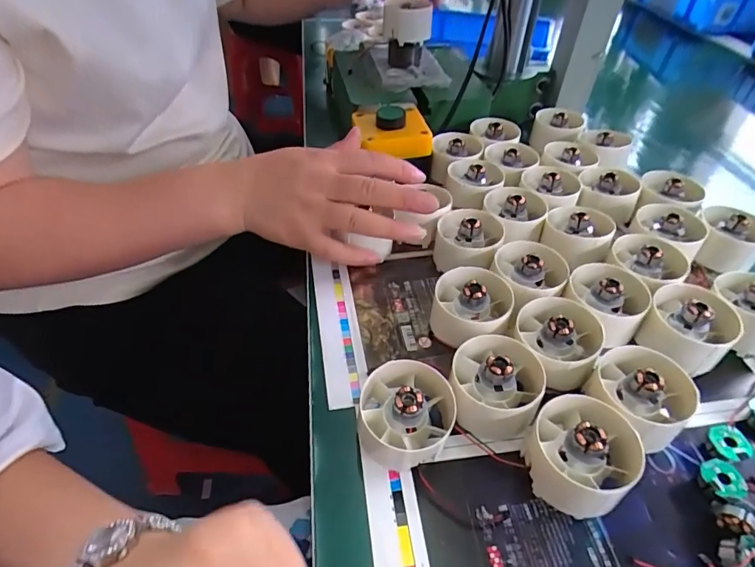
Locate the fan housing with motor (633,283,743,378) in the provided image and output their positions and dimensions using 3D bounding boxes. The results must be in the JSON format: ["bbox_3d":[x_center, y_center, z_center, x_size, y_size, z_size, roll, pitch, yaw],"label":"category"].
[{"bbox_3d":[0.205,0.027,0.295,0.059,0.033,0.051,-28,53,-27],"label":"fan housing with motor"}]

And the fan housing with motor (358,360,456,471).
[{"bbox_3d":[0.016,0.074,0.253,0.050,0.043,0.046,1,46,-1],"label":"fan housing with motor"}]

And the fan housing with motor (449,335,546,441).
[{"bbox_3d":[0.068,0.062,0.265,0.051,0.043,0.052,1,46,-1],"label":"fan housing with motor"}]

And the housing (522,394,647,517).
[{"bbox_3d":[0.107,0.090,0.238,0.051,0.042,0.051,1,46,-1],"label":"housing"}]

